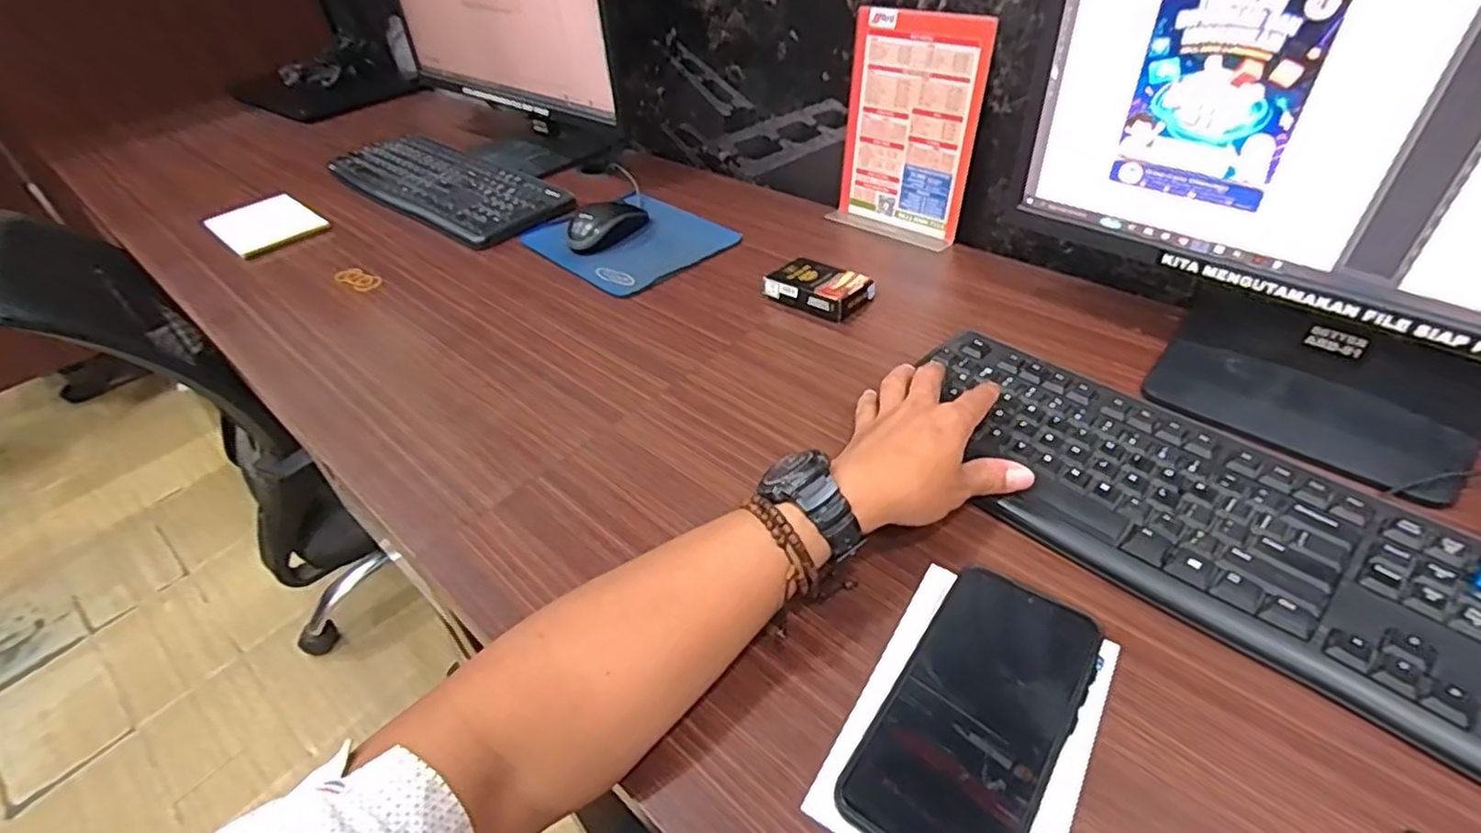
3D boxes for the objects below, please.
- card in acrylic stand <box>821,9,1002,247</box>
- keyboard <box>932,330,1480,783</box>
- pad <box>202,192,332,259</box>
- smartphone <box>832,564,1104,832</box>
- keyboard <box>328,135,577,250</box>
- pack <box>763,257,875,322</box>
[{"bbox_3d":[0.170,-0.297,0.708,0.146,0.206,0.056,28,52,32],"label":"card in acrylic stand"},{"bbox_3d":[0.292,0.064,0.414,0.162,0.016,0.416,-31,47,-25],"label":"keyboard"},{"bbox_3d":[-0.606,-0.246,0.864,0.114,0.009,0.107,34,56,20],"label":"pad"},{"bbox_3d":[0.120,0.149,0.342,0.080,0.017,0.160,24,50,30],"label":"smartphone"},{"bbox_3d":[-0.401,-0.315,0.917,0.428,0.026,0.146,29,53,33],"label":"keyboard"},{"bbox_3d":[0.076,-0.124,0.656,0.089,0.023,0.066,26,51,31],"label":"pack"}]

